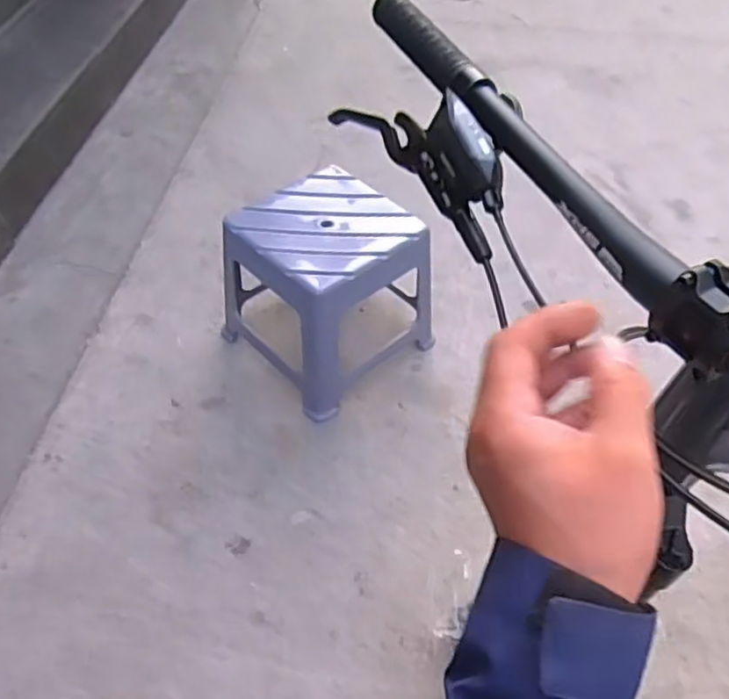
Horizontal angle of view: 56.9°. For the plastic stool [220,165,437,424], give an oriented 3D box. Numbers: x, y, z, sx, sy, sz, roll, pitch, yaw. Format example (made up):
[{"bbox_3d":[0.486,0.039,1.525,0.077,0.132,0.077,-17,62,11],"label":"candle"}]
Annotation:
[{"bbox_3d":[-0.068,-0.104,1.162,0.267,0.260,0.272,-35,56,-27],"label":"plastic stool"}]

